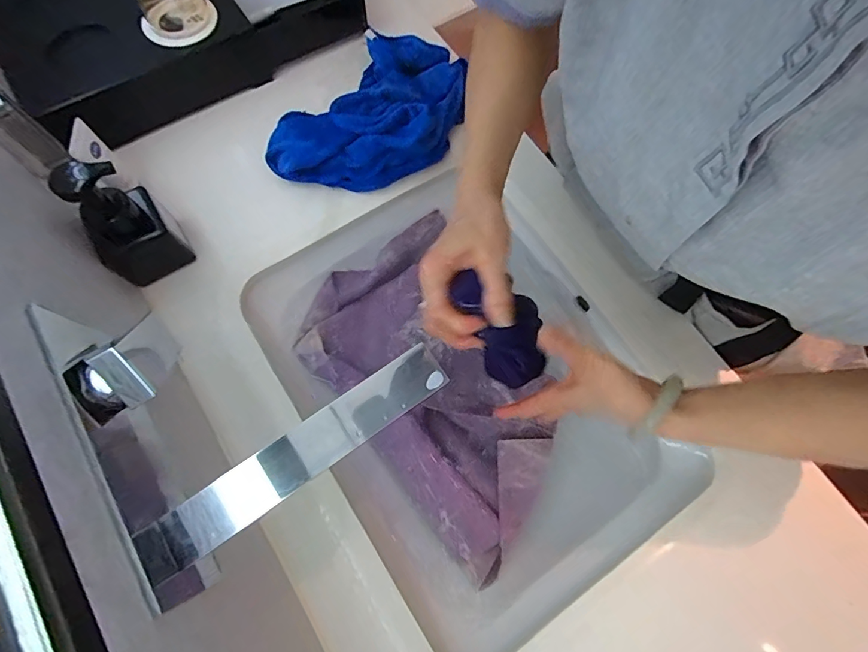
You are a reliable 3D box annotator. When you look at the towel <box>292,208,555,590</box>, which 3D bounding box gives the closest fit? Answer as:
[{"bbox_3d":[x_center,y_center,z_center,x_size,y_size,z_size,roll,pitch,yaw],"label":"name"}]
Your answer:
[{"bbox_3d":[0.012,0.059,0.508,0.234,0.045,0.369,-39,77,-11],"label":"towel"}]

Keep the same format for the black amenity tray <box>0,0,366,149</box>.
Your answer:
[{"bbox_3d":[-0.316,-0.414,0.551,0.409,0.097,0.238,-35,77,-10],"label":"black amenity tray"}]

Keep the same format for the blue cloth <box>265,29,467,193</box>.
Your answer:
[{"bbox_3d":[-0.064,-0.263,0.533,0.170,0.051,0.281,36,75,9],"label":"blue cloth"}]

